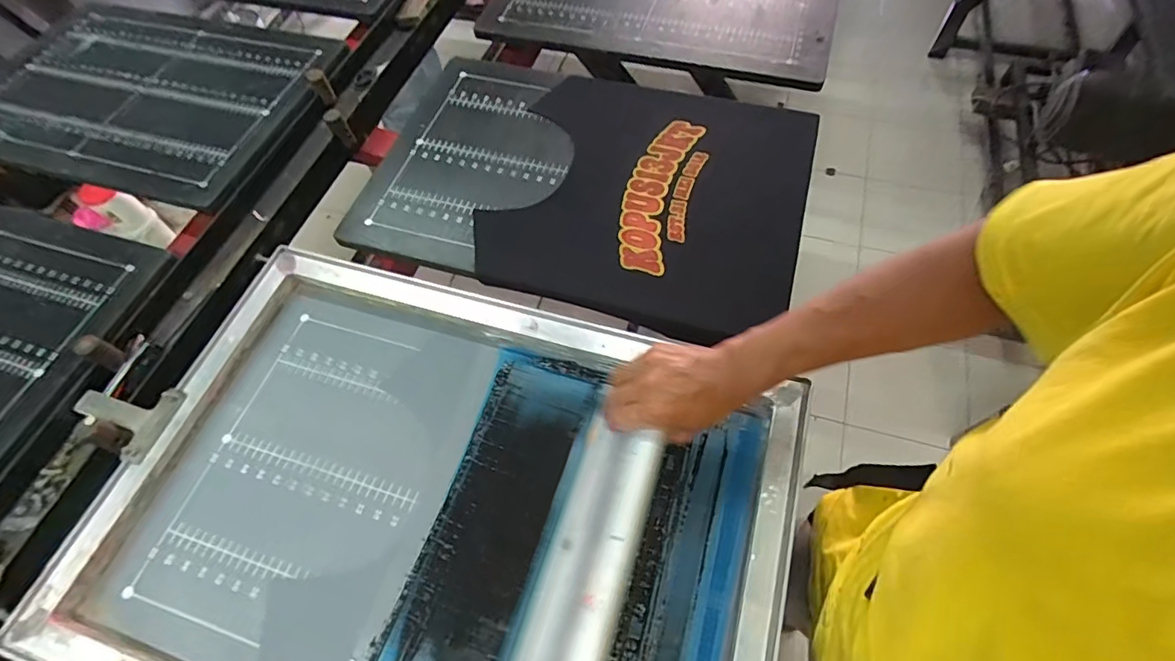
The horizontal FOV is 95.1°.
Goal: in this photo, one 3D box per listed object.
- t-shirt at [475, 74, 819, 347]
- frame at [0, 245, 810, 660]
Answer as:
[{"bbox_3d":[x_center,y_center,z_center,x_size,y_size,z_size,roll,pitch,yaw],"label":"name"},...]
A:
[{"bbox_3d":[0.094,-0.198,0.762,0.419,0.061,0.416,16,62,10],"label":"t-shirt"},{"bbox_3d":[-0.142,0.175,0.530,0.641,0.040,0.457,14,62,10],"label":"frame"}]

